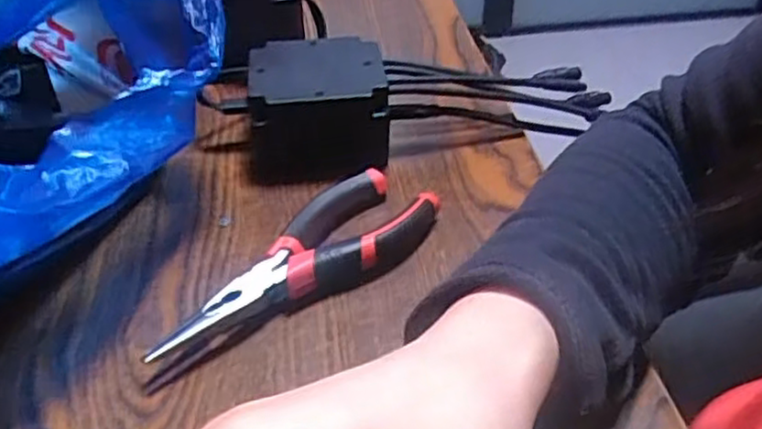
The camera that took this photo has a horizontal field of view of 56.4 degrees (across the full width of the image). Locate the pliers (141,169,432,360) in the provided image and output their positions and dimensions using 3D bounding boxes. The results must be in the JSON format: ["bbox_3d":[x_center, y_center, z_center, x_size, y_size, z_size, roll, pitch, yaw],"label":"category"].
[{"bbox_3d":[-0.035,0.026,0.334,0.049,0.021,0.148,28,46,30],"label":"pliers"}]

